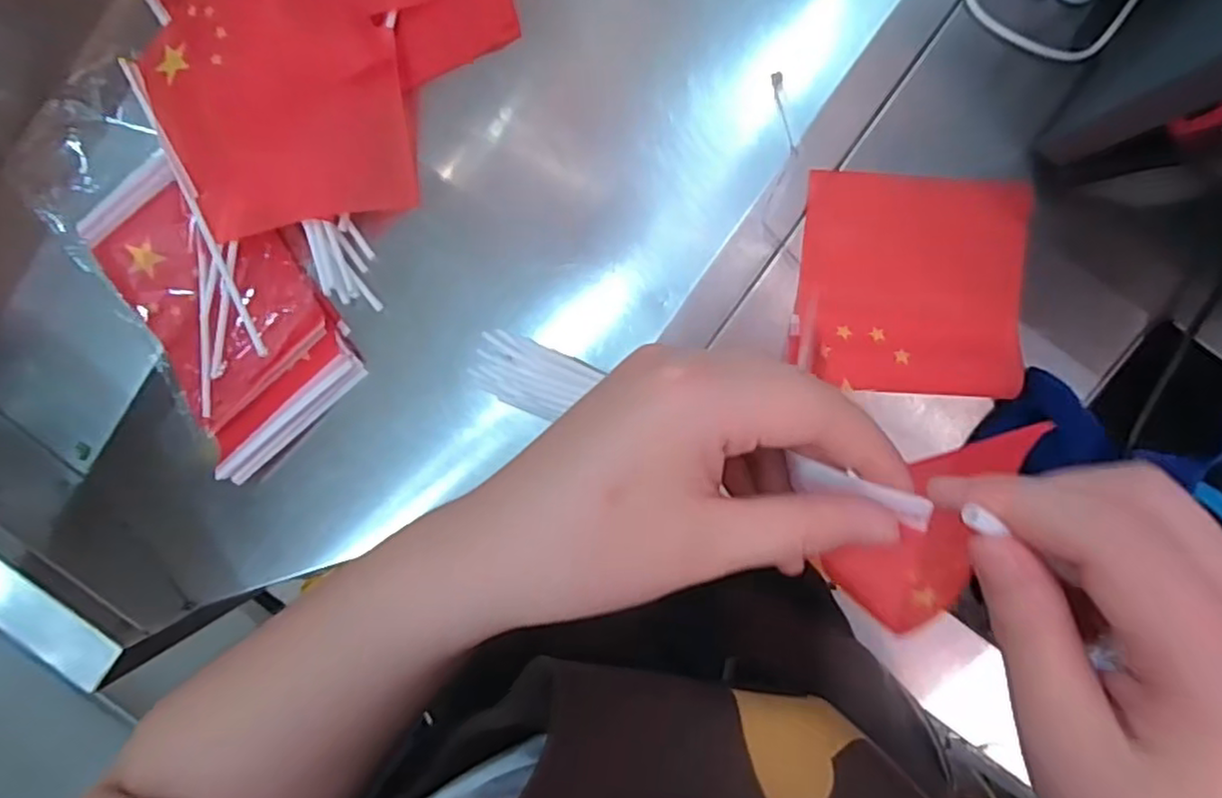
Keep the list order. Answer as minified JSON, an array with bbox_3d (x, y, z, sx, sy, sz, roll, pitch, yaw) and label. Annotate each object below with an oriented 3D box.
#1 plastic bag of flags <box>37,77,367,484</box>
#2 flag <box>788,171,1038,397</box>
[{"bbox_3d":[-0.346,-0.109,0.544,0.162,0.069,0.355,-44,90,6],"label":"plastic bag of flags"},{"bbox_3d":[0.188,-0.072,0.423,0.137,0.010,0.135,4,86,5],"label":"flag"}]

